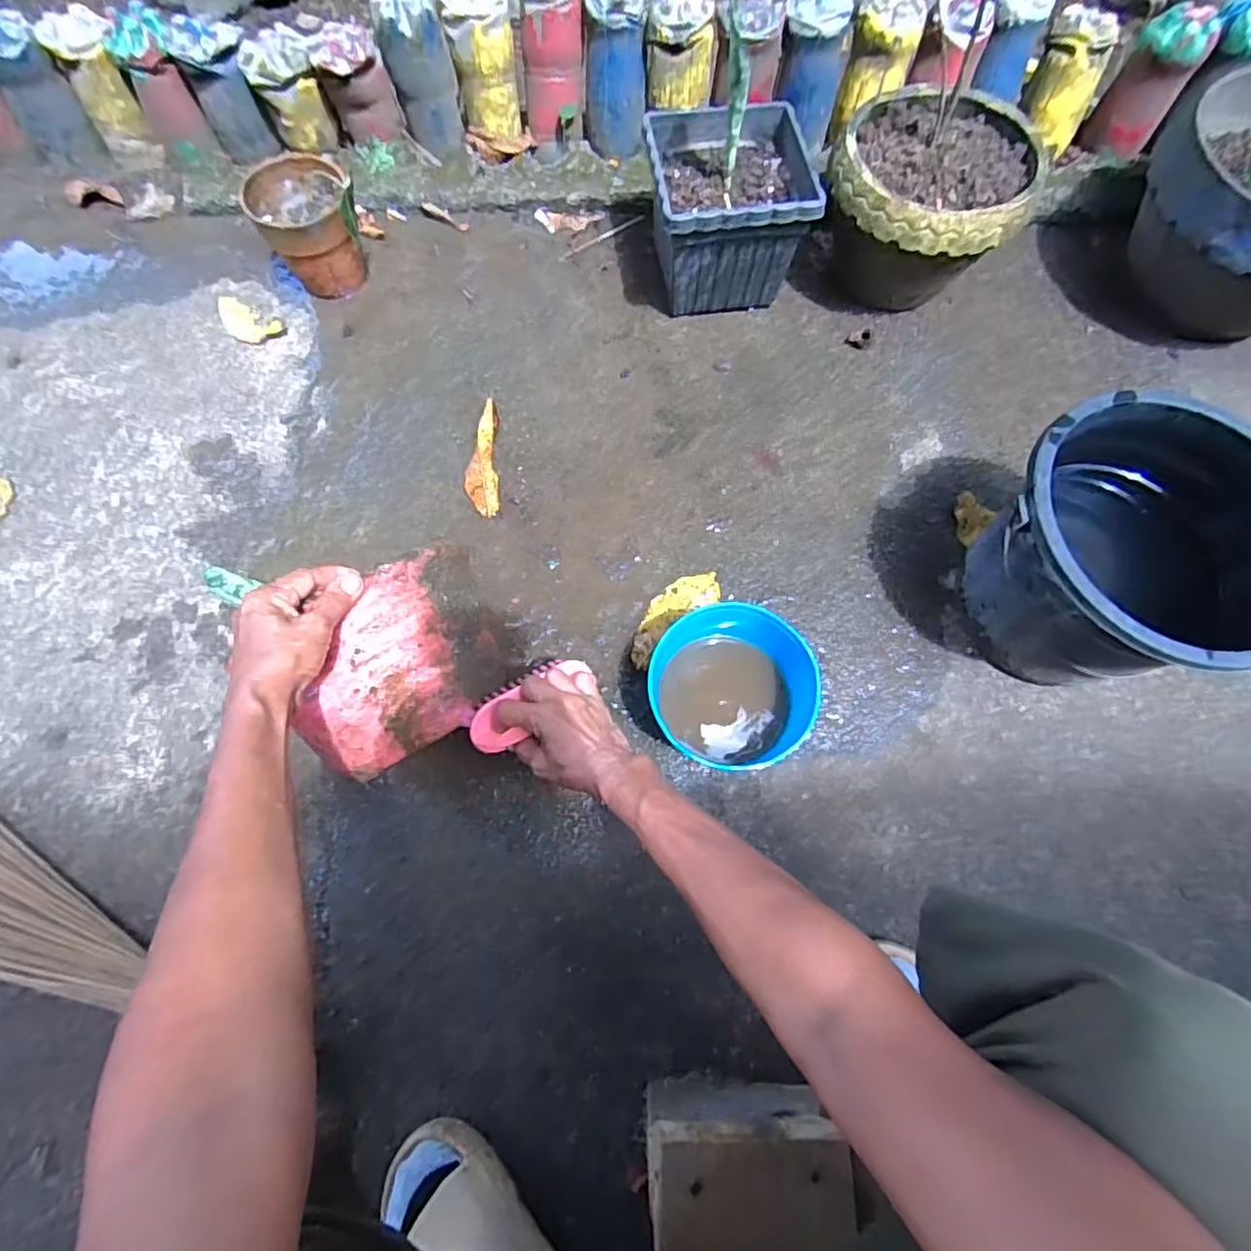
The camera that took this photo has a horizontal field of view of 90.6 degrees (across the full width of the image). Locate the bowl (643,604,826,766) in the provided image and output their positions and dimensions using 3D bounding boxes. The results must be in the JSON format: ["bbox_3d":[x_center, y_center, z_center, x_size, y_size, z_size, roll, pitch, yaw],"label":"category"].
[{"bbox_3d":[0.108,0.066,0.653,0.165,0.116,0.144,7,71,0],"label":"bowl"}]

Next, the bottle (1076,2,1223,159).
[{"bbox_3d":[0.768,-0.792,0.907,0.093,0.151,0.082,35,73,9],"label":"bottle"}]

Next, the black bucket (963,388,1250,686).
[{"bbox_3d":[0.485,-0.063,0.645,0.242,0.219,0.261,1,71,-2],"label":"black bucket"}]

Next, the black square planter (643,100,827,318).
[{"bbox_3d":[0.130,-0.560,0.847,0.199,0.165,0.212,-5,72,-4],"label":"black square planter"}]

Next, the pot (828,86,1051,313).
[{"bbox_3d":[0.392,-0.558,0.844,0.237,0.178,0.244,1,71,-2],"label":"pot"}]

